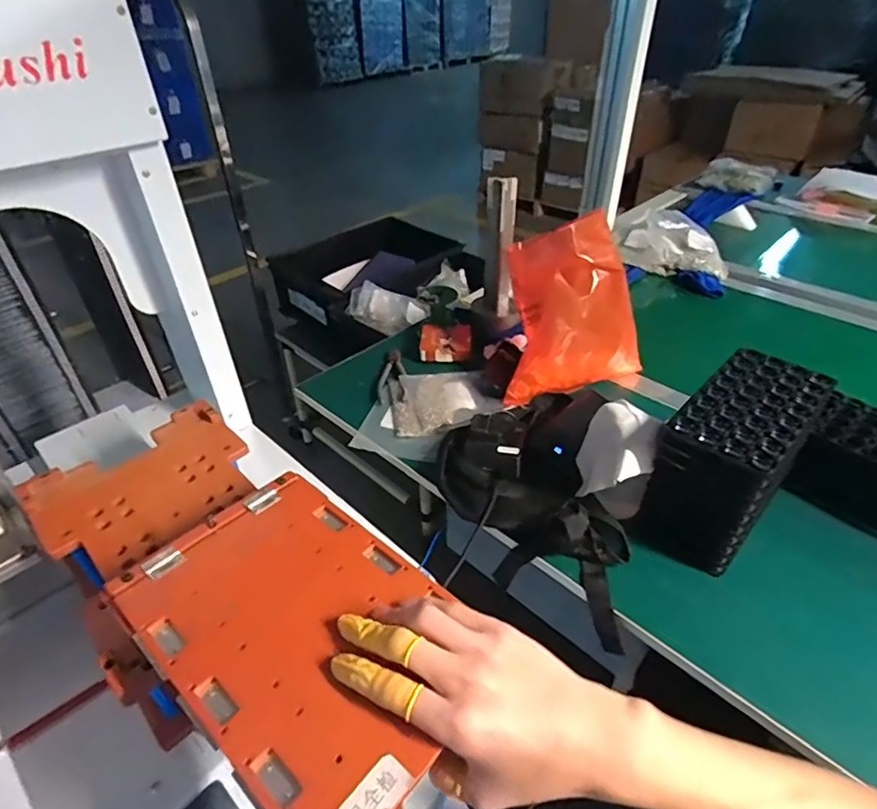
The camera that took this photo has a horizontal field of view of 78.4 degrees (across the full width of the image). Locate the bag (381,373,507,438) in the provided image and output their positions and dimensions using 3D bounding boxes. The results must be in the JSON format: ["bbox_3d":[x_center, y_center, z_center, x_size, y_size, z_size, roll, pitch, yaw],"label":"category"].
[{"bbox_3d":[0.002,-0.009,0.796,0.170,0.015,0.124,-12,40,-14],"label":"bag"}]

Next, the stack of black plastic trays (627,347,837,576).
[{"bbox_3d":[0.312,0.064,0.581,0.109,0.160,0.205,29,48,32],"label":"stack of black plastic trays"}]

